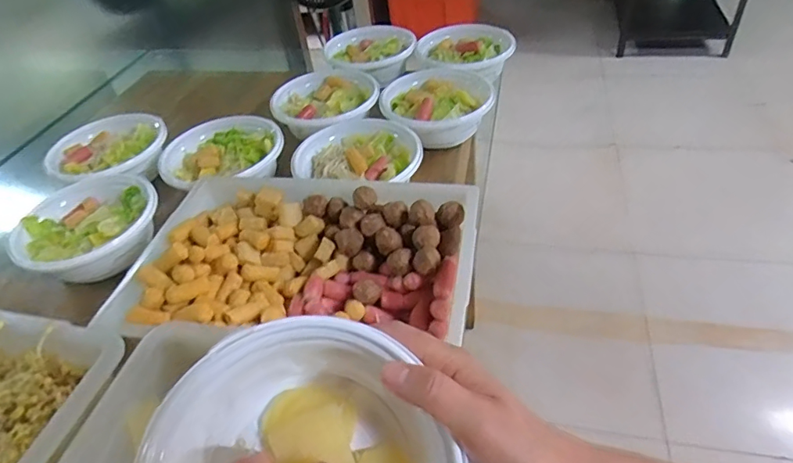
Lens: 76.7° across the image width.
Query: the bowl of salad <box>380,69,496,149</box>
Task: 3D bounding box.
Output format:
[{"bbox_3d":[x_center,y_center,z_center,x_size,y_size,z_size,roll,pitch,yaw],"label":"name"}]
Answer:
[{"bbox_3d":[0.057,-0.183,0.748,0.157,0.054,0.134,-28,46,-20],"label":"bowl of salad"}]

